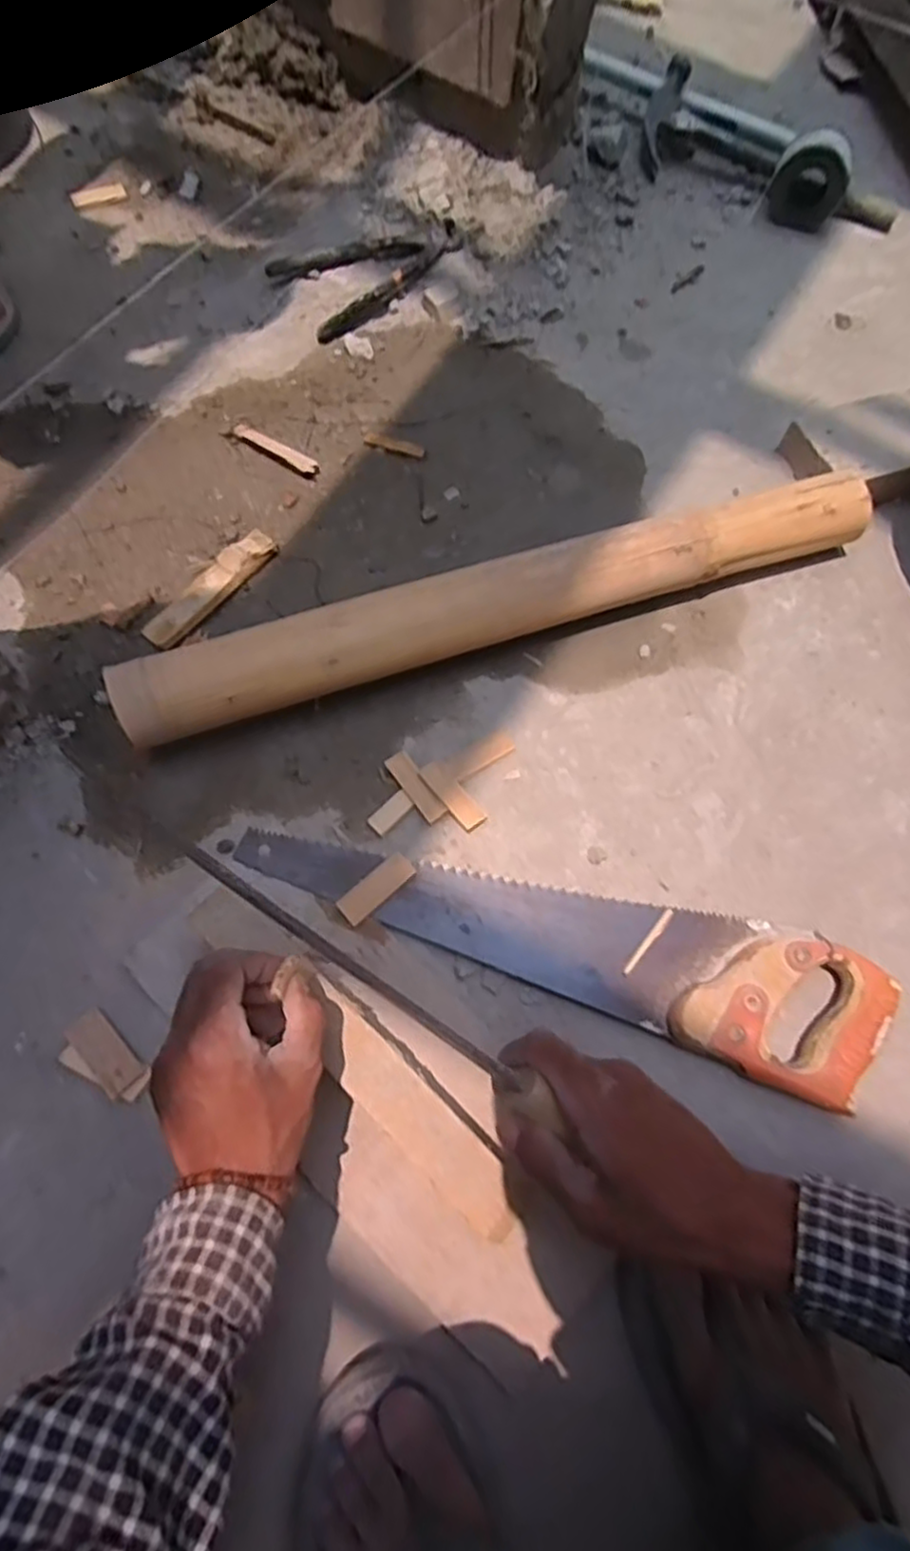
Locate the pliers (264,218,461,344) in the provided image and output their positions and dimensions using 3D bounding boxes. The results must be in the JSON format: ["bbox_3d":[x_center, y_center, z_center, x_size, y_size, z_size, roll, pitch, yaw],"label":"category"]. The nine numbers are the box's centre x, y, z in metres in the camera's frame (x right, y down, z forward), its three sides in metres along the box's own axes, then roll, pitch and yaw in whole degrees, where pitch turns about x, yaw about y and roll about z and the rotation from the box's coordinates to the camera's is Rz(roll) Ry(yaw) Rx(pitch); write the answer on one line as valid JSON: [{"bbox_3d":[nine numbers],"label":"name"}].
[{"bbox_3d":[-0.087,-0.563,0.801,0.206,0.018,0.123,-31,73,-14],"label":"pliers"}]

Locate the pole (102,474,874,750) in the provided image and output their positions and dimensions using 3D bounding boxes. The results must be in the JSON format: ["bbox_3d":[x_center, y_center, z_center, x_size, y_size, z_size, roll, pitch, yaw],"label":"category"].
[{"bbox_3d":[0.055,-0.144,0.624,0.665,0.077,0.066,-18,70,-10],"label":"pole"}]

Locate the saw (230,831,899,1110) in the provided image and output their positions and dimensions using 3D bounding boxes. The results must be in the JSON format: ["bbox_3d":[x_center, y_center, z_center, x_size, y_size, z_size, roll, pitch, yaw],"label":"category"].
[{"bbox_3d":[0.081,0.112,0.553,0.483,0.028,0.105,21,69,5],"label":"saw"}]

